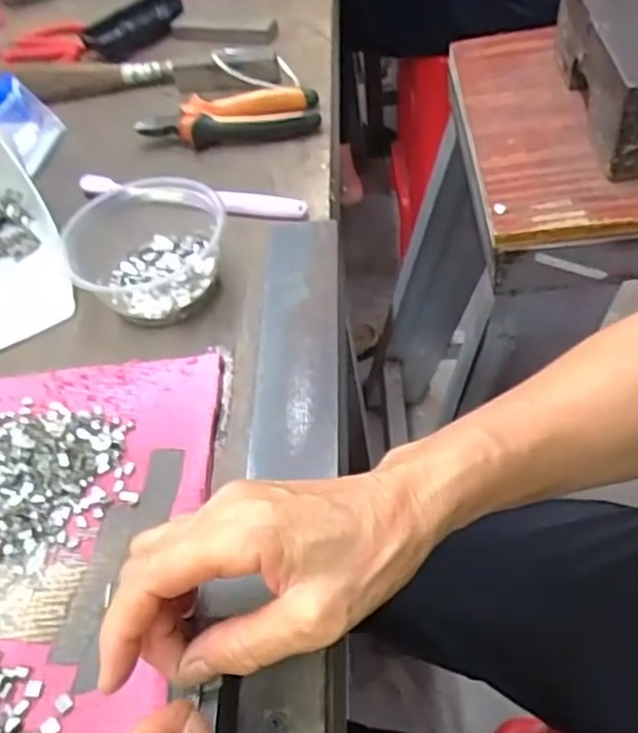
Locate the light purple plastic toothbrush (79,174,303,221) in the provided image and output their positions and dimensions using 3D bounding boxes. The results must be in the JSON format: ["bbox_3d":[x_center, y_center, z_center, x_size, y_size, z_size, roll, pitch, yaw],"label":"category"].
[{"bbox_3d":[-0.098,-0.127,0.518,0.180,0.011,0.015,7,52,16],"label":"light purple plastic toothbrush"}]

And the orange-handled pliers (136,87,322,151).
[{"bbox_3d":[-0.075,-0.208,0.575,0.147,0.018,0.058,-12,49,1],"label":"orange-handled pliers"}]

